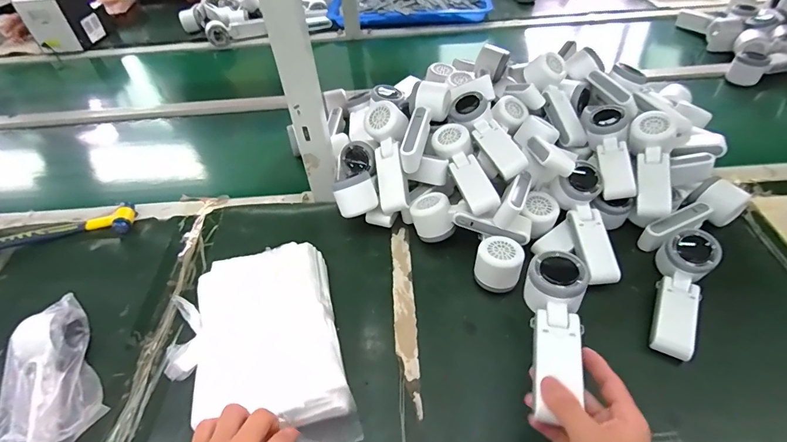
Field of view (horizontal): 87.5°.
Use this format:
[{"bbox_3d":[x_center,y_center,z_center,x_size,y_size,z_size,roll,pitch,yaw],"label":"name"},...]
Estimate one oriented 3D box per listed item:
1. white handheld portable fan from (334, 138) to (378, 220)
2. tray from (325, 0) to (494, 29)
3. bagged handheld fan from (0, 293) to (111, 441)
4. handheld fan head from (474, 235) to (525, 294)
[{"bbox_3d":[-0.056,-0.064,0.614,0.061,0.052,0.114,-7,48,-1],"label":"white handheld portable fan"},{"bbox_3d":[0.052,-0.671,1.248,0.469,0.084,0.297,1,47,6],"label":"tray"},{"bbox_3d":[-0.393,0.177,0.475,0.085,0.062,0.171,-26,50,-19],"label":"bagged handheld fan"},{"bbox_3d":[0.138,0.060,0.541,0.057,0.059,0.055,-2,46,2],"label":"handheld fan head"}]

